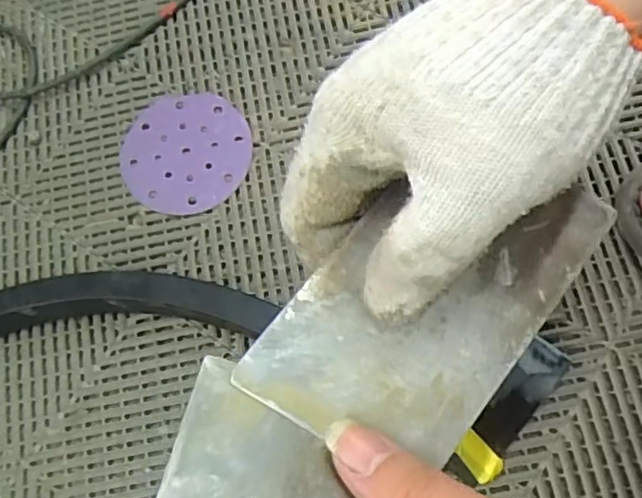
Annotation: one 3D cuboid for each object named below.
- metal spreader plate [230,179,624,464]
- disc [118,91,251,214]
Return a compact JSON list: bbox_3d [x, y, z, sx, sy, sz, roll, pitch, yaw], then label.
[{"bbox_3d":[0.040,0.016,0.232,0.074,0.004,0.131,39,75,7],"label":"metal spreader plate"},{"bbox_3d":[-0.147,-0.108,0.701,0.139,0.007,0.135,-2,71,6],"label":"disc"}]

